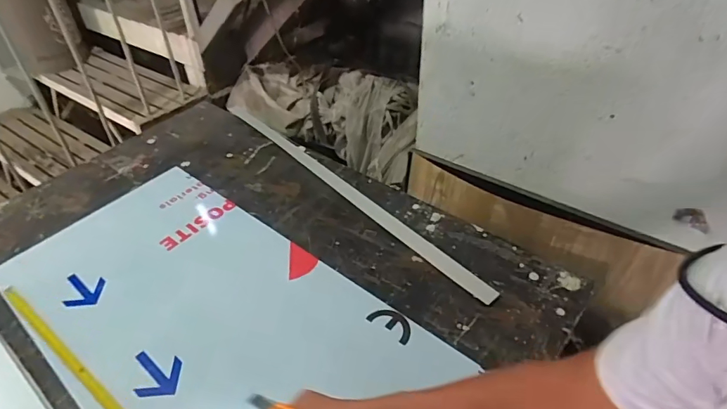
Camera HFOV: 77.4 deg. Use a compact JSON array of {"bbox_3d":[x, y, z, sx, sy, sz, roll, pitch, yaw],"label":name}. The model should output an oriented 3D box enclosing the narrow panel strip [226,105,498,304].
[{"bbox_3d":[-0.091,-0.072,1.101,0.039,0.008,0.972,-32,49,-26],"label":"narrow panel strip"}]

